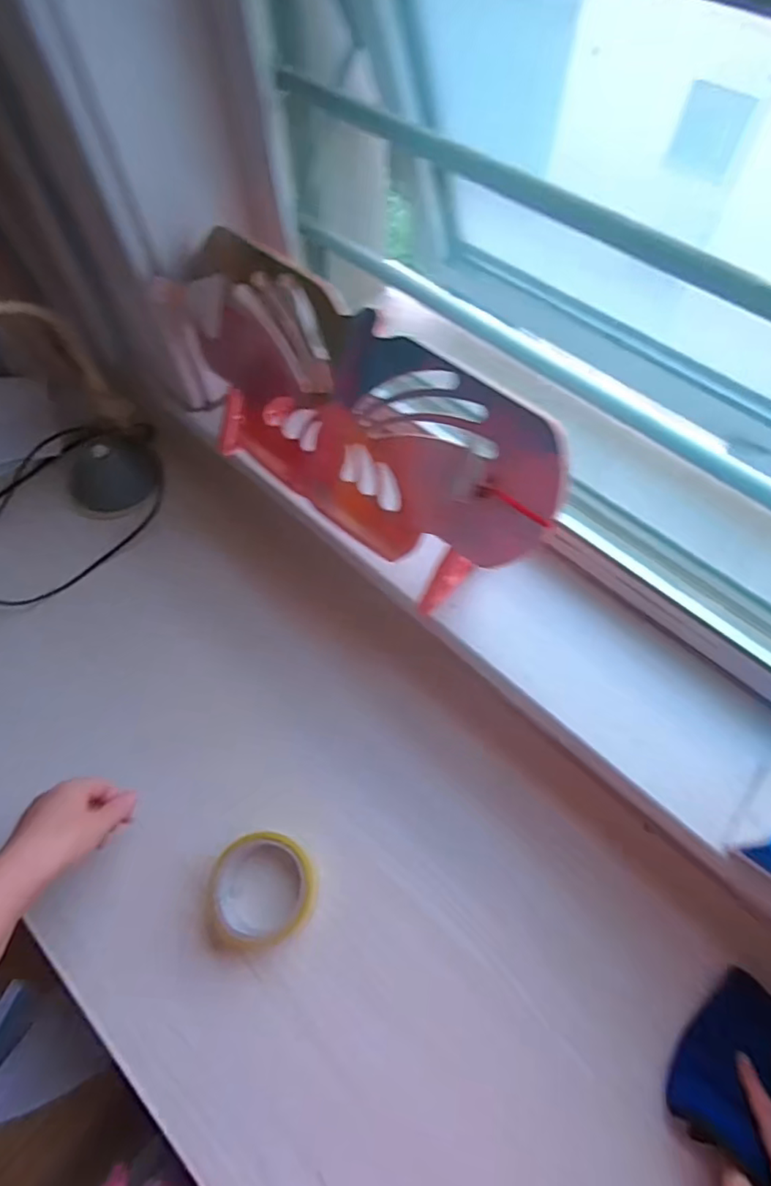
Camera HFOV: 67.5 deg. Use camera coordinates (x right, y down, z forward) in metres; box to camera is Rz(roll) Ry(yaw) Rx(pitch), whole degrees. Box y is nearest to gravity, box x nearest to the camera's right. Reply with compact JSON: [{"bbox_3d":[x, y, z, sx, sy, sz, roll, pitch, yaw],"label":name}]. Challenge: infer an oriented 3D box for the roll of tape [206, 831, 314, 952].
[{"bbox_3d":[-0.116,0.288,0.562,0.099,0.052,0.098,-1,62,1],"label":"roll of tape"}]

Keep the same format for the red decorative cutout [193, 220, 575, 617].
[{"bbox_3d":[-0.028,-0.153,0.553,0.415,0.217,0.070,40,43,21],"label":"red decorative cutout"}]

